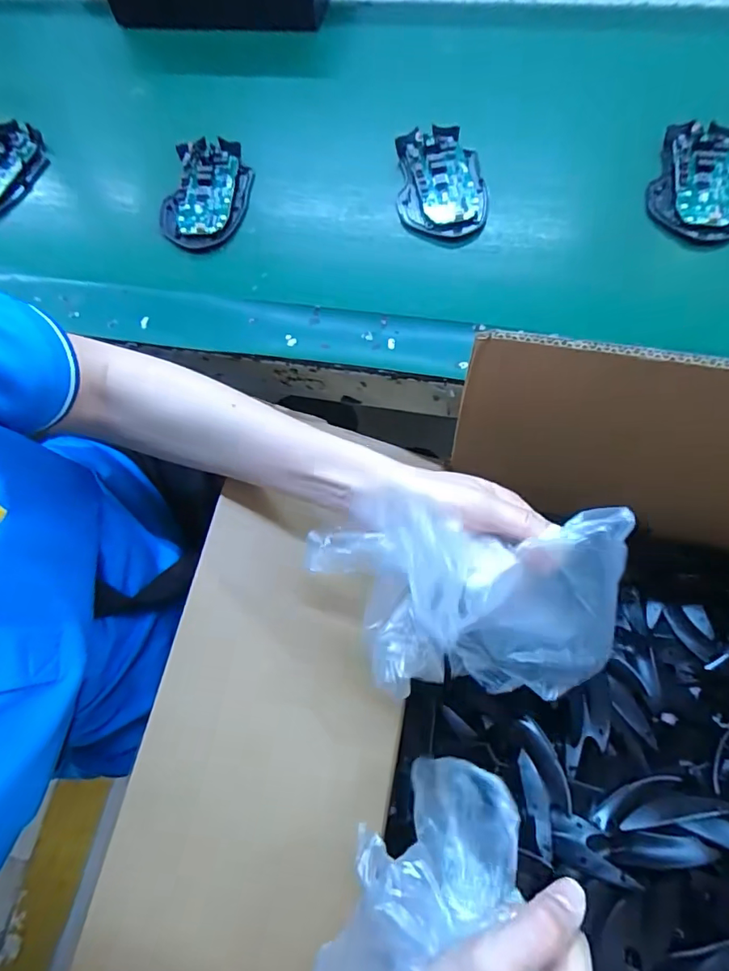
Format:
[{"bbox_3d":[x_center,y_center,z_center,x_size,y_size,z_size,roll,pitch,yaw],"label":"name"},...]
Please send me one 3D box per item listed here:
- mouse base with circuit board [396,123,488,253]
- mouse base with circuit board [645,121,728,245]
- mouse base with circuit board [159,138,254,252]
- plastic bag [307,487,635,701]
[{"bbox_3d":[0.065,-0.251,0.420,0.072,0.029,0.114,3,70,-1],"label":"mouse base with circuit board"},{"bbox_3d":[0.268,-0.239,0.390,0.069,0.026,0.099,17,70,4],"label":"mouse base with circuit board"},{"bbox_3d":[-0.140,-0.262,0.443,0.075,0.018,0.121,9,70,1],"label":"mouse base with circuit board"},{"bbox_3d":[0.056,0.063,0.267,0.171,0.097,0.093,13,70,2],"label":"plastic bag"}]

